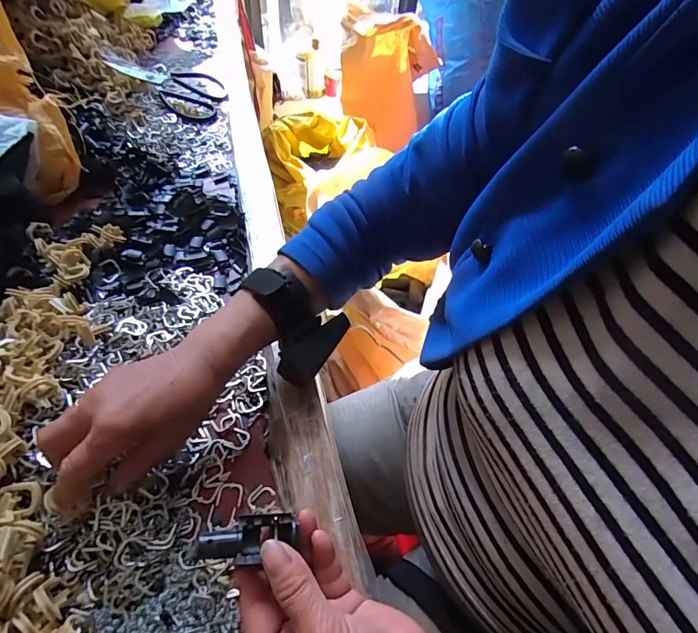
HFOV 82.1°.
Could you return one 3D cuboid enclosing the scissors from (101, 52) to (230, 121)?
[{"bbox_3d":[-0.307,-0.385,0.657,0.203,0.024,0.119,23,50,-4],"label":"scissors"}]

